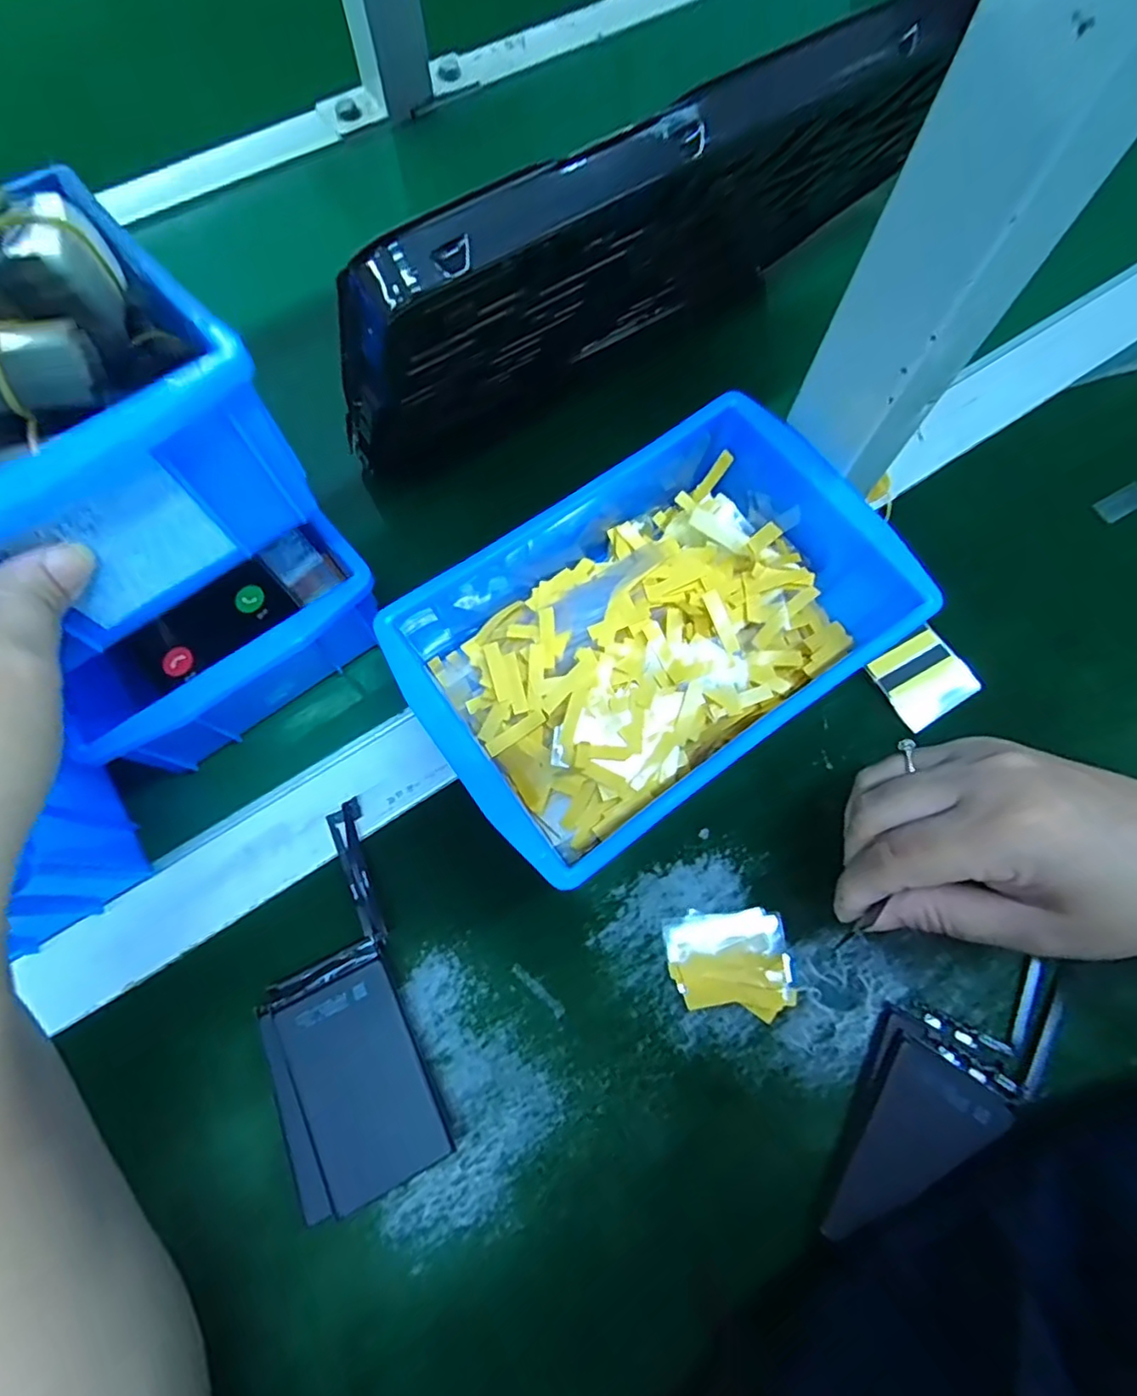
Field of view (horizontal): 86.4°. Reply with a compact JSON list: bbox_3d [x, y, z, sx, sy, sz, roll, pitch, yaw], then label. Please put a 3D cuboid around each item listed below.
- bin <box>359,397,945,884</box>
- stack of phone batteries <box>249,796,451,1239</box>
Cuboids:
[{"bbox_3d":[0.032,-0.031,0.277,0.201,0.069,0.148,-34,74,-11],"label":"bin"},{"bbox_3d":[-0.098,0.123,0.251,0.057,0.015,0.144,-22,73,-7],"label":"stack of phone batteries"}]

